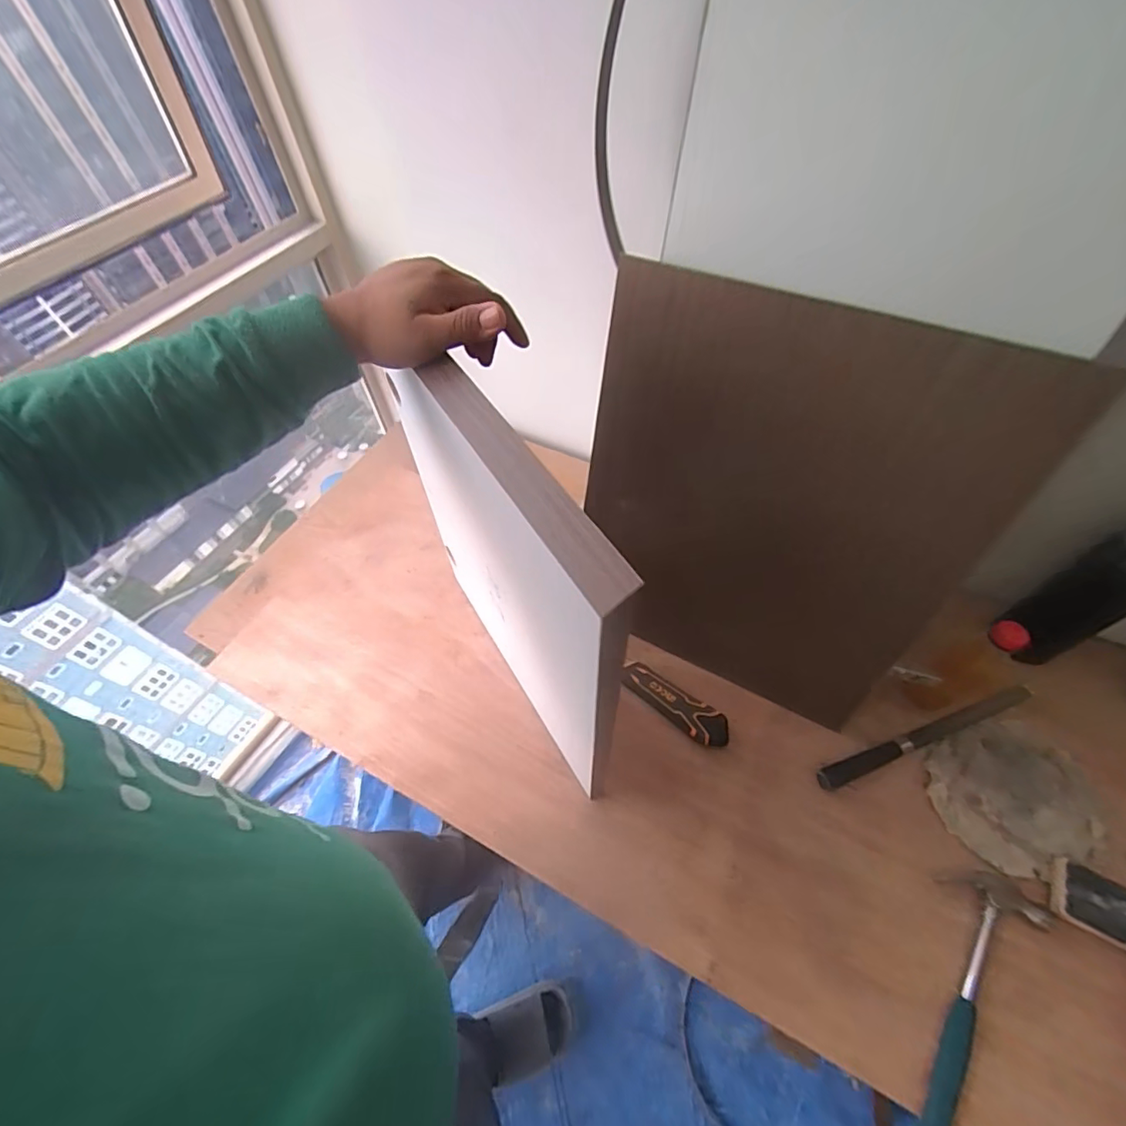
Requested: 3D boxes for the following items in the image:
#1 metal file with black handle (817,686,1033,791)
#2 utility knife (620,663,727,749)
[{"bbox_3d":[0.463,0.215,0.660,0.318,0.010,0.023,-18,59,-9],"label":"metal file with black handle"},{"bbox_3d":[0.145,0.183,0.691,0.155,0.026,0.042,35,67,20],"label":"utility knife"}]

